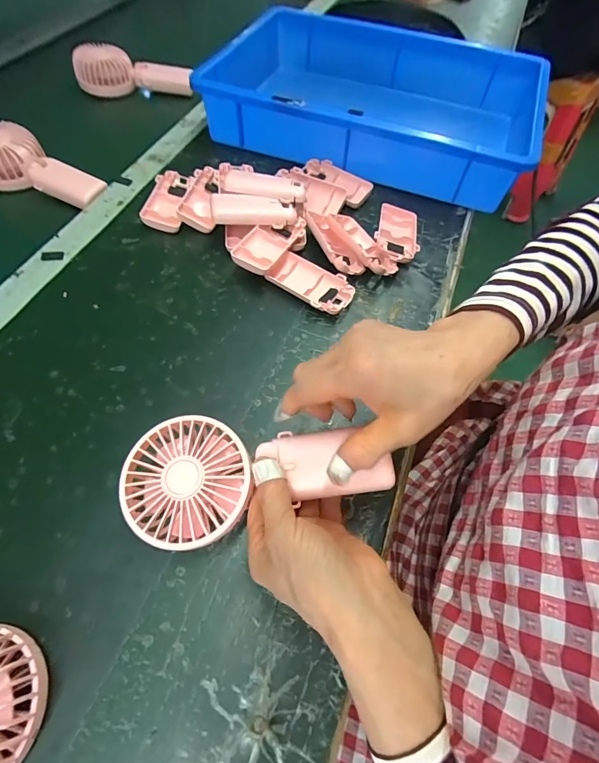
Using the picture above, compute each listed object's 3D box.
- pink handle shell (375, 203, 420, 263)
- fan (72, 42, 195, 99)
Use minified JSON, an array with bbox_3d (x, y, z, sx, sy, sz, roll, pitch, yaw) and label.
[{"bbox_3d":[0.116,-0.176,0.453,0.049,0.022,0.097,11,61,2],"label":"pink handle shell"},{"bbox_3d":[-0.268,-0.502,0.620,0.173,0.060,0.030,-5,61,-6],"label":"fan"}]

